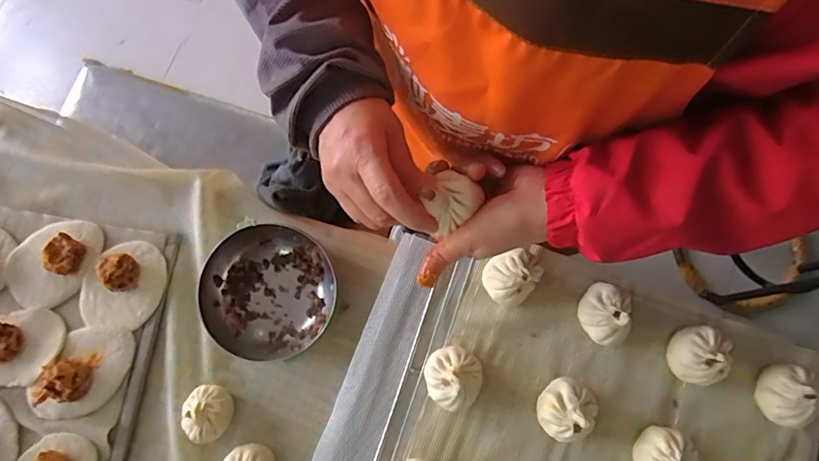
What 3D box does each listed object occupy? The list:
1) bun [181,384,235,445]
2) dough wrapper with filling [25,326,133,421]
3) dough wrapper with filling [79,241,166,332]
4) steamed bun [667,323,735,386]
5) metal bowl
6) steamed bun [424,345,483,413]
[{"bbox_3d":[-0.218,0.197,0.521,0.052,0.040,0.060,-13,79,-4],"label":"bun"},{"bbox_3d":[-0.360,0.154,0.520,0.078,0.034,0.113,29,79,5],"label":"dough wrapper with filling"},{"bbox_3d":[-0.330,0.060,0.543,0.087,0.033,0.098,8,78,0],"label":"dough wrapper with filling"},{"bbox_3d":[0.279,0.120,0.464,0.049,0.045,0.055,17,78,3],"label":"steamed bun"},{"bbox_3d":[-0.155,0.071,0.538,0.142,0.054,0.138,0,78,-1],"label":"metal bowl"},{"bbox_3d":[0.041,0.140,0.460,0.054,0.043,0.055,0,78,0],"label":"steamed bun"}]

